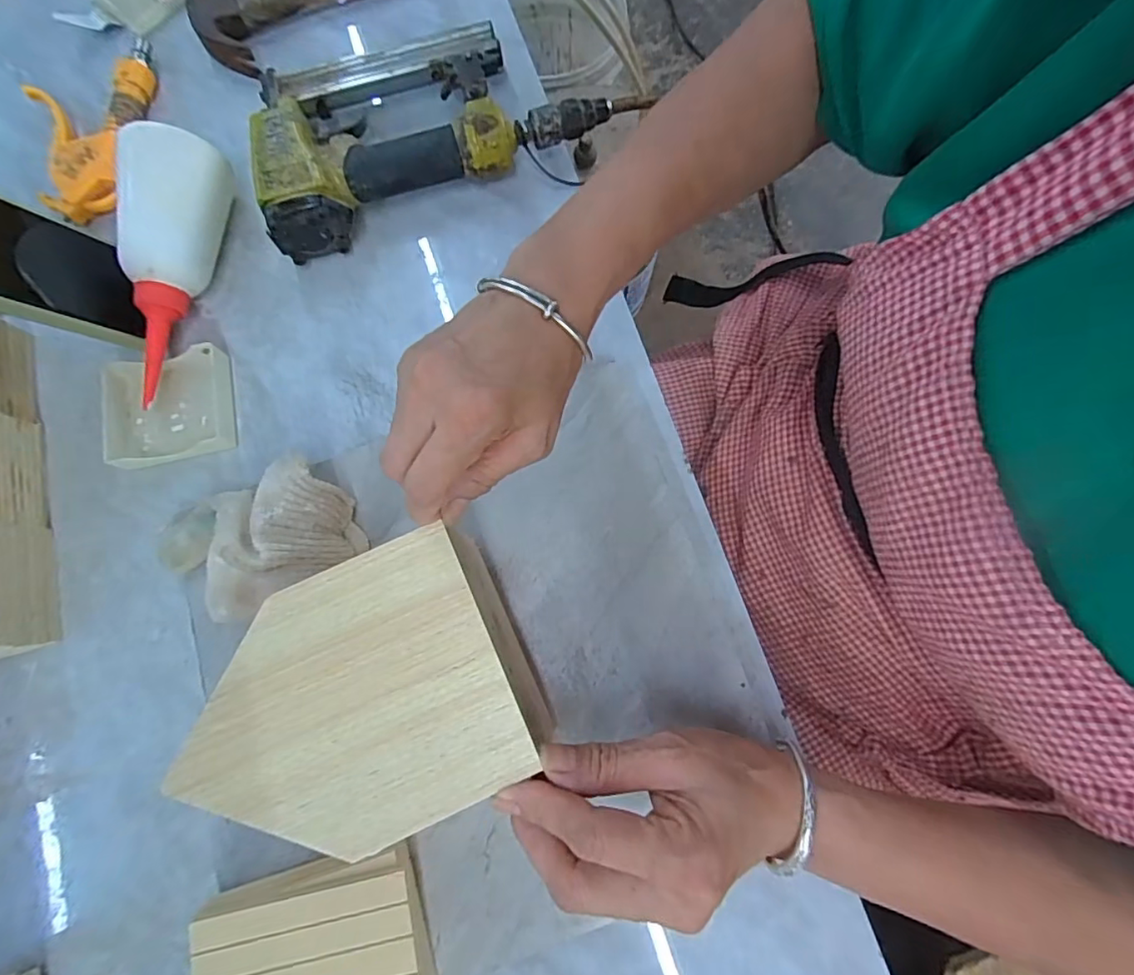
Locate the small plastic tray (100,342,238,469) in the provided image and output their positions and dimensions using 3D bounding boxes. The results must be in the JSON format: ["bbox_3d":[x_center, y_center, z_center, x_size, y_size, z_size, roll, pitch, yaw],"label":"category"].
[{"bbox_3d":[-0.268,-0.053,0.362,0.084,0.015,0.071,-13,77,-1],"label":"small plastic tray"}]

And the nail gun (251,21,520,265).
[{"bbox_3d":[-0.125,-0.252,0.386,0.171,0.049,0.149,-12,77,-1],"label":"nail gun"}]

